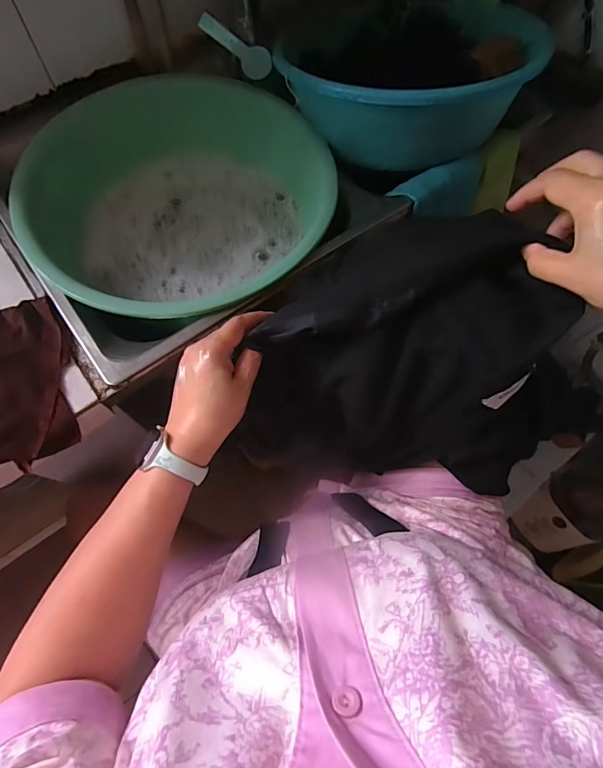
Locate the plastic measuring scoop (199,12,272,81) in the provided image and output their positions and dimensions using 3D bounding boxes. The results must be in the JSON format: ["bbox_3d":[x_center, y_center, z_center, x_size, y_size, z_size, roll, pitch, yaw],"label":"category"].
[{"bbox_3d":[-0.086,-0.445,0.550,0.100,0.036,0.015,13,61,-39],"label":"plastic measuring scoop"}]

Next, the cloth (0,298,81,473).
[{"bbox_3d":[-0.319,0.000,0.428,0.143,0.023,0.172,-17,69,-8],"label":"cloth"}]

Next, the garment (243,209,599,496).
[{"bbox_3d":[0.113,-0.024,0.431,0.318,0.233,0.199,8,68,2],"label":"garment"}]

